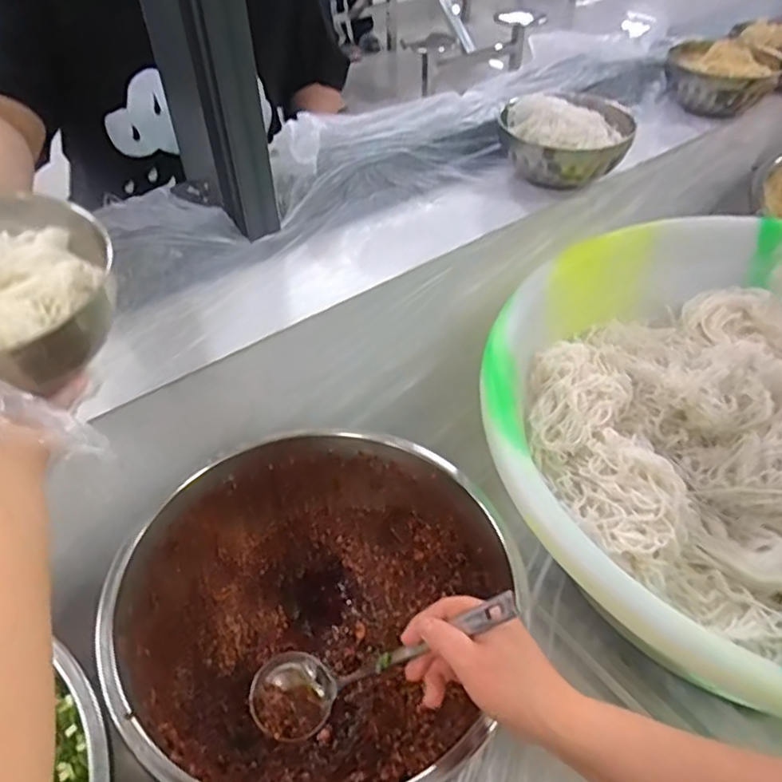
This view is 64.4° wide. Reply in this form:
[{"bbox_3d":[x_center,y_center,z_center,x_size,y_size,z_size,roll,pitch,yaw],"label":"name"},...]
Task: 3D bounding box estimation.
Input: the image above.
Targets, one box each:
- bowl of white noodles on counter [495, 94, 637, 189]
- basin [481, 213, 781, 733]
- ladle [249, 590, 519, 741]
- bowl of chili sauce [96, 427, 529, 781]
[{"bbox_3d":[0.218,-0.323,0.783,0.156,0.080,0.156,-1,46,1],"label":"bowl of white noodles on counter"},{"bbox_3d":[0.415,0.042,0.664,0.624,0.196,0.606,-1,46,1],"label":"basin"},{"bbox_3d":[-0.008,0.193,0.449,0.234,0.053,0.060,-37,37,29],"label":"ladle"},{"bbox_3d":[-0.064,0.201,0.570,0.309,0.137,0.331,-1,46,1],"label":"bowl of chili sauce"}]

